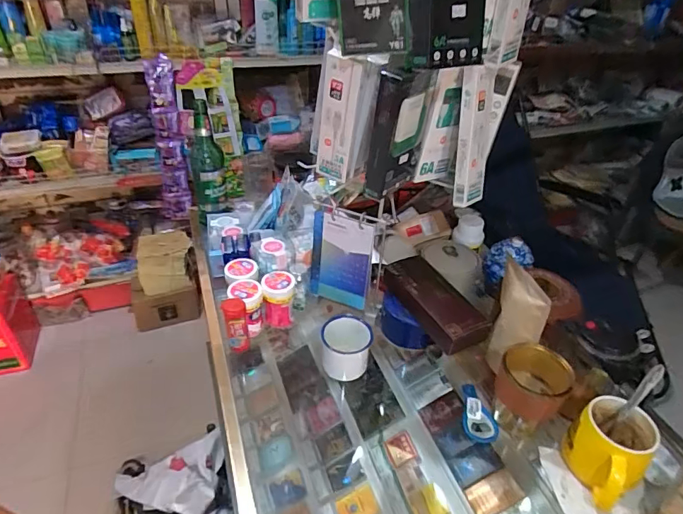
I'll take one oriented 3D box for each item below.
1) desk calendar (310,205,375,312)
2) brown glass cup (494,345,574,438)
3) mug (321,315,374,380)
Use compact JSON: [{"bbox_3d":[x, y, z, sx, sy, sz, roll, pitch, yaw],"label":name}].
[{"bbox_3d":[-0.002,0.005,0.756,0.101,0.169,0.018,17,39,18],"label":"desk calendar"},{"bbox_3d":[0.260,0.188,0.638,0.082,0.133,0.083,2,37,-2],"label":"brown glass cup"},{"bbox_3d":[0.007,0.138,0.696,0.074,0.075,0.066,5,37,2],"label":"mug"}]

